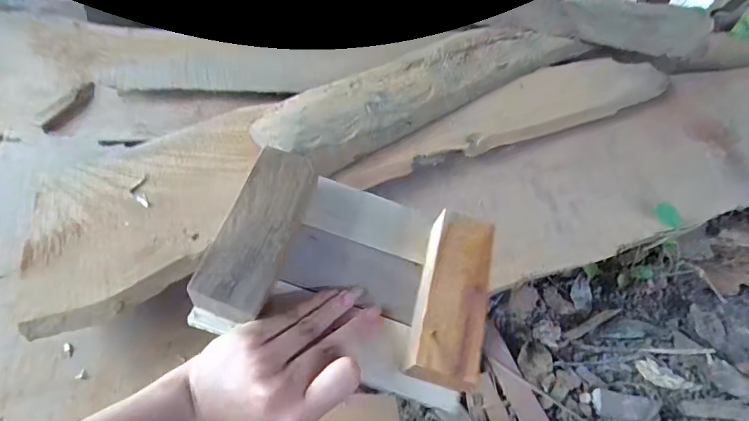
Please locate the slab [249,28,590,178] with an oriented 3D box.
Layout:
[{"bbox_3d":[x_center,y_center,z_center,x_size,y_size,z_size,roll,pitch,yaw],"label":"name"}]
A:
[{"bbox_3d":[0.190,-0.380,1.200,1.101,0.058,0.235,-28,66,-30],"label":"slab"}]

